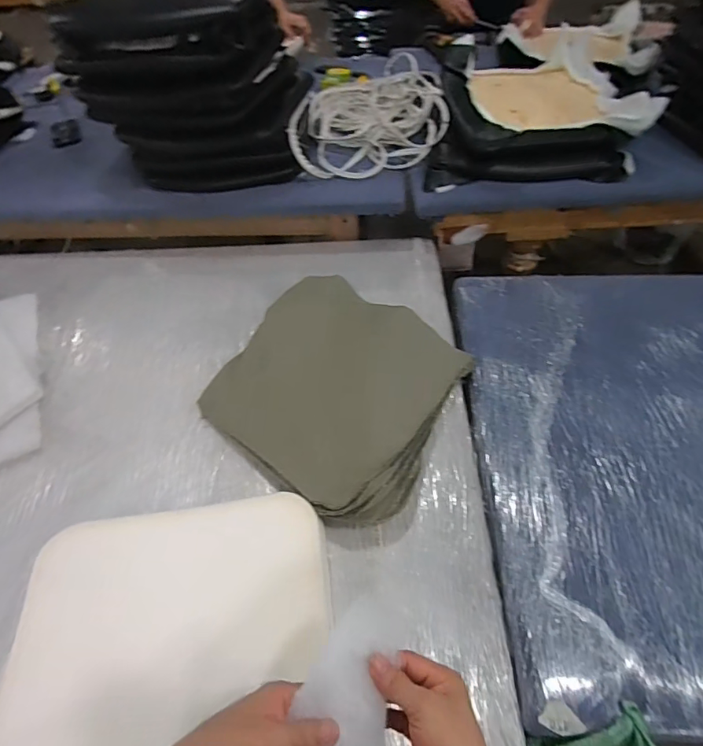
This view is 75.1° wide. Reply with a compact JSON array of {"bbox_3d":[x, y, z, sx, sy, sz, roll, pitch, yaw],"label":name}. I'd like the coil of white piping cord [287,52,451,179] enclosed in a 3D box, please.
[{"bbox_3d":[0.065,-0.785,1.355,0.403,0.102,0.609,2,52,4],"label":"coil of white piping cord"}]

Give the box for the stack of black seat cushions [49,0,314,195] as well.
[{"bbox_3d":[-0.379,-0.746,1.156,0.490,0.364,0.355,10,53,11],"label":"stack of black seat cushions"}]

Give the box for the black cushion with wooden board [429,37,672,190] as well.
[{"bbox_3d":[0.464,-0.824,1.317,0.519,0.126,0.745,0,52,3],"label":"black cushion with wooden board"}]

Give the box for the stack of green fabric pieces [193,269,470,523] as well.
[{"bbox_3d":[-0.036,0.020,0.913,0.460,0.081,0.459,24,58,21],"label":"stack of green fabric pieces"}]

